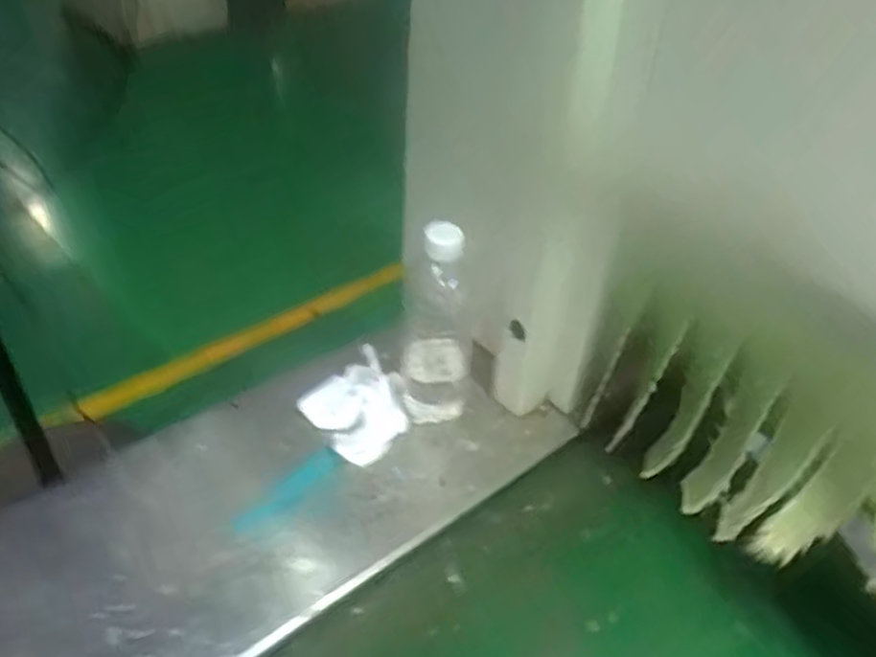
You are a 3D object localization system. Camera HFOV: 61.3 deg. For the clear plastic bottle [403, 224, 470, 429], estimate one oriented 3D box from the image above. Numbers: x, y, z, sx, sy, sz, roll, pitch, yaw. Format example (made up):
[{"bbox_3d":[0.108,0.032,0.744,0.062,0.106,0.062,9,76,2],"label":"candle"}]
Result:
[{"bbox_3d":[-0.003,-0.005,0.674,0.059,0.224,0.060,3,43,-4],"label":"clear plastic bottle"}]

